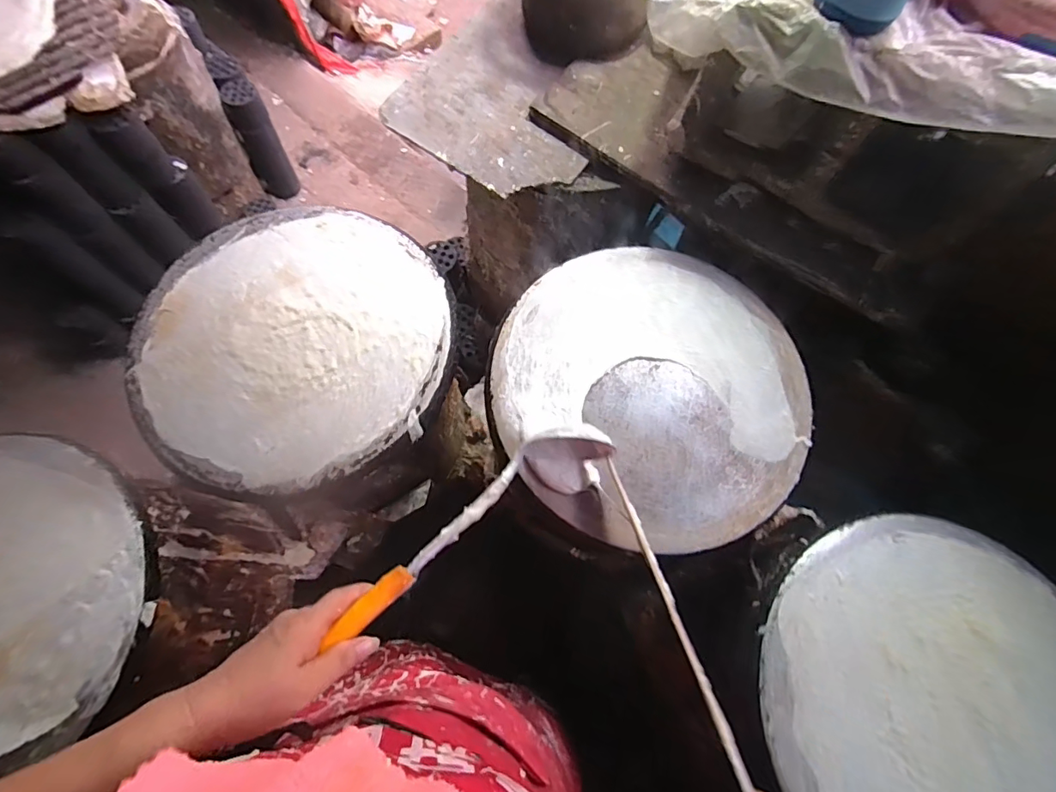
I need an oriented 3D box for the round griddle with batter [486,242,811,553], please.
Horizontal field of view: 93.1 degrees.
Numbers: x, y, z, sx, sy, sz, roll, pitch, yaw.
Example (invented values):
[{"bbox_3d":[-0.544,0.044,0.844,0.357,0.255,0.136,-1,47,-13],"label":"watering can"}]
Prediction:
[{"bbox_3d":[0.148,-0.013,0.584,0.361,0.027,0.358,1,71,-2],"label":"round griddle with batter"}]

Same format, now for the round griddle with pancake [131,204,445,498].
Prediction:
[{"bbox_3d":[-0.283,-0.080,0.607,0.360,0.025,0.365,1,71,-2],"label":"round griddle with pancake"}]

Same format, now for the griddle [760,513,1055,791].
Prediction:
[{"bbox_3d":[0.410,0.306,0.476,0.338,0.027,0.360,1,71,-2],"label":"griddle"}]

